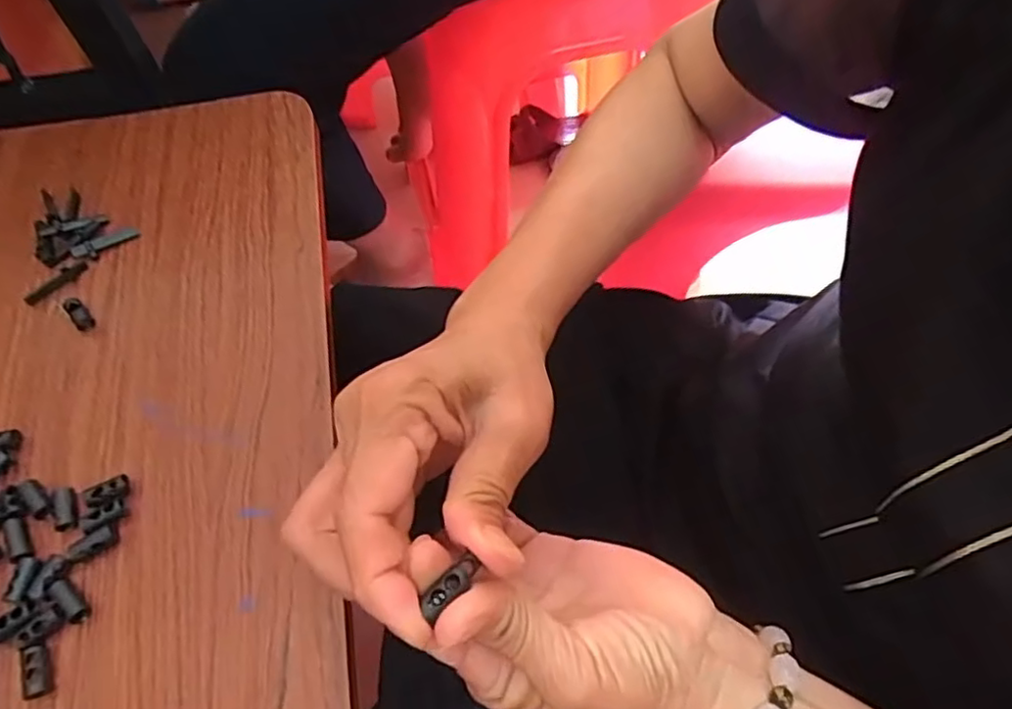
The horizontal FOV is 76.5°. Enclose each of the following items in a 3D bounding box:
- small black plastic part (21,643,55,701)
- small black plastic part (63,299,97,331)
[{"bbox_3d":[-0.189,0.127,0.259,0.009,0.011,0.021,-18,62,-11],"label":"small black plastic part"},{"bbox_3d":[-0.228,-0.022,0.342,0.016,0.011,0.010,40,67,20],"label":"small black plastic part"}]

